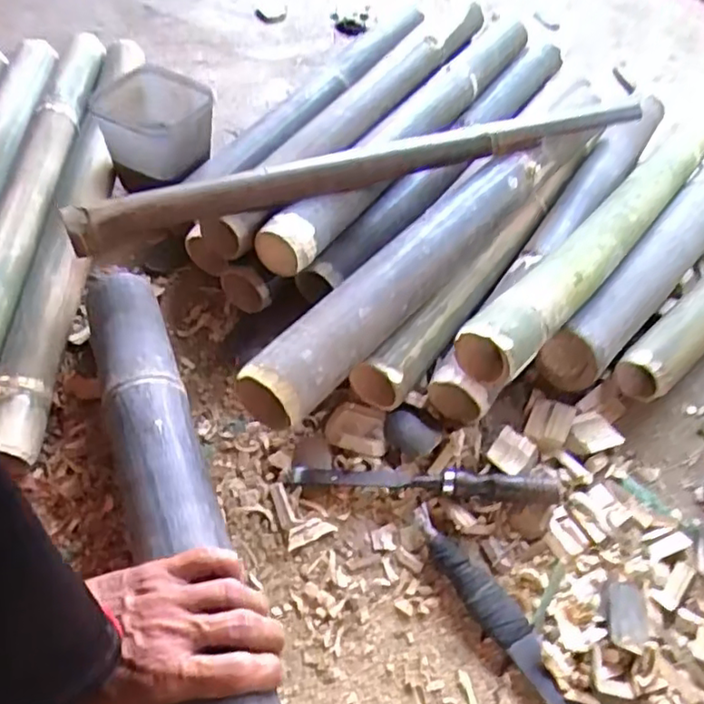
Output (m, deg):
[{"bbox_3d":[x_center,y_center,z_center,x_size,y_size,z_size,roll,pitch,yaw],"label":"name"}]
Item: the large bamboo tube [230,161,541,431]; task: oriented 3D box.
[{"bbox_3d":[0.061,-0.090,0.640,0.070,0.052,0.449,34,56,19],"label":"large bamboo tube"}]

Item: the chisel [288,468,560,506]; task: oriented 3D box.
[{"bbox_3d":[0.067,0.120,0.584,0.248,0.022,0.023,5,51,-3],"label":"chisel"}]

